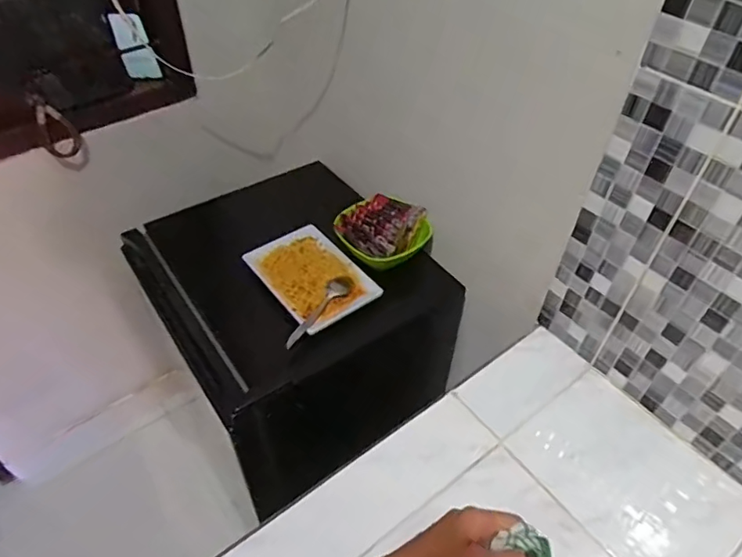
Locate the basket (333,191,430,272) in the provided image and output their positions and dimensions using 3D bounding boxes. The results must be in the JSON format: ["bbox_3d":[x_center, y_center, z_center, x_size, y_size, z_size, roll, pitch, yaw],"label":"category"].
[{"bbox_3d":[0.019,-0.087,0.923,0.130,0.064,0.156,31,53,25],"label":"basket"}]

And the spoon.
[{"bbox_3d":[-0.076,0.049,0.833,0.040,0.011,0.164,19,49,15],"label":"spoon"}]

